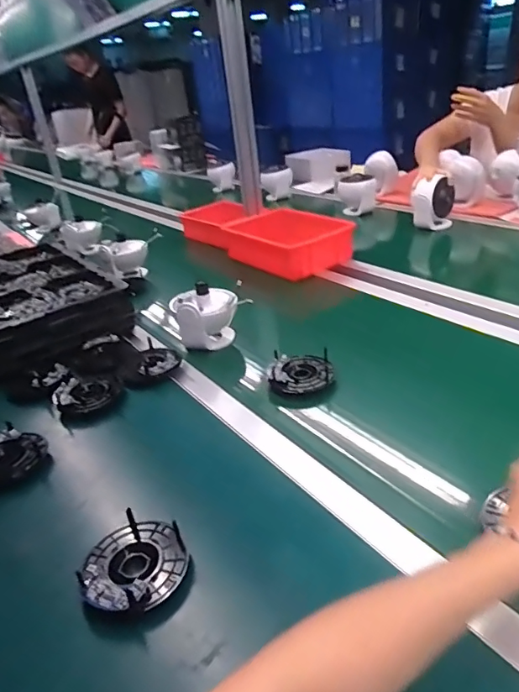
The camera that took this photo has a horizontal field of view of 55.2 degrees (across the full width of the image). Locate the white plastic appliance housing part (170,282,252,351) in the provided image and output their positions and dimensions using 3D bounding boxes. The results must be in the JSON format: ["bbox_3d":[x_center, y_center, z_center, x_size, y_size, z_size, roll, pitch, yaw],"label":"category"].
[{"bbox_3d":[-0.086,-0.048,0.880,0.129,0.097,0.091,-7,30,-6],"label":"white plastic appliance housing part"}]

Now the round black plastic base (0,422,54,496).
[{"bbox_3d":[-0.326,0.147,0.638,0.099,0.022,0.105,-21,34,-28],"label":"round black plastic base"}]

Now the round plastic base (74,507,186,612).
[{"bbox_3d":[-0.122,0.215,0.485,0.098,0.037,0.096,-3,29,1],"label":"round plastic base"}]

